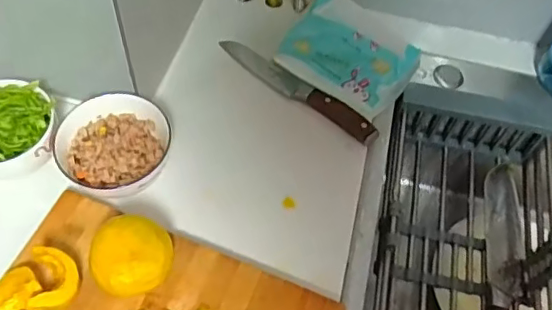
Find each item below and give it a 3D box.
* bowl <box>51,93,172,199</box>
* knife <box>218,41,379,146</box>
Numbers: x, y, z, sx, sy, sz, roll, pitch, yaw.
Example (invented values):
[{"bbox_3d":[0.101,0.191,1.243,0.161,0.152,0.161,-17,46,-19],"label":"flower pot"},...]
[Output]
[{"bbox_3d":[-0.170,-0.006,0.586,0.111,0.042,0.122,-2,58,-5],"label":"bowl"},{"bbox_3d":[0.024,-0.081,0.664,0.222,0.017,0.030,35,62,17],"label":"knife"}]

